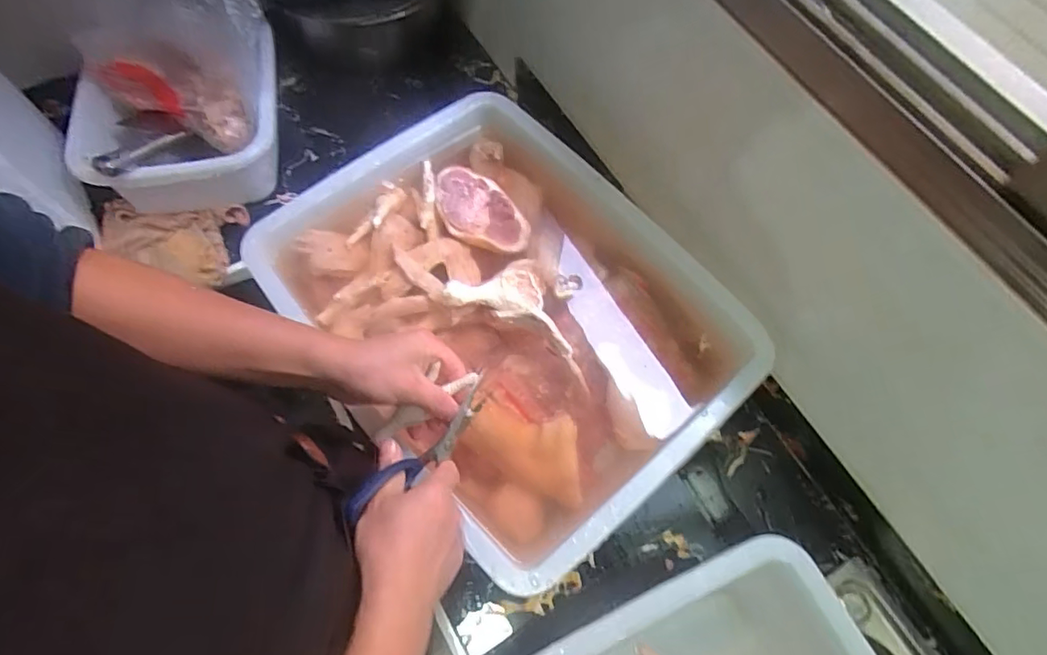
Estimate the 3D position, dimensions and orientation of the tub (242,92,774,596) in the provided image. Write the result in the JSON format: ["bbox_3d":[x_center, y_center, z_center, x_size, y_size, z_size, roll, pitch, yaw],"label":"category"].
[{"bbox_3d":[-0.018,-0.011,0.663,0.397,0.133,0.496,-35,72,-16],"label":"tub"}]

